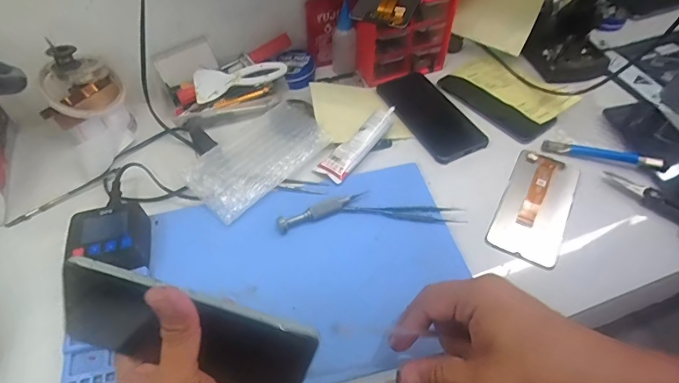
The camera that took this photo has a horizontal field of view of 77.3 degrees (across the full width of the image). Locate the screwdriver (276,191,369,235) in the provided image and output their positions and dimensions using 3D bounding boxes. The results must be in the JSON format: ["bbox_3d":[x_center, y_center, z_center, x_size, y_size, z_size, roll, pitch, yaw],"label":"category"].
[{"bbox_3d":[-0.018,0.020,0.462,0.103,0.010,0.018,-21,54,-15],"label":"screwdriver"}]

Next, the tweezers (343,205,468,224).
[{"bbox_3d":[0.072,0.023,0.465,0.128,0.004,0.019,2,51,3],"label":"tweezers"}]

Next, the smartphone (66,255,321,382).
[{"bbox_3d":[-0.097,0.093,0.275,0.157,0.070,0.007,19,27,-3],"label":"smartphone"}]

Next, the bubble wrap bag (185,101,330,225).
[{"bbox_3d":[-0.092,-0.049,0.507,0.094,0.017,0.182,34,59,25],"label":"bubble wrap bag"}]

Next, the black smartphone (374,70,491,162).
[{"bbox_3d":[0.125,-0.103,0.578,0.084,0.015,0.155,-22,54,-16],"label":"black smartphone"}]

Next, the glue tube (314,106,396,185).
[{"bbox_3d":[0.027,-0.062,0.523,0.038,0.017,0.124,36,72,22],"label":"glue tube"}]

